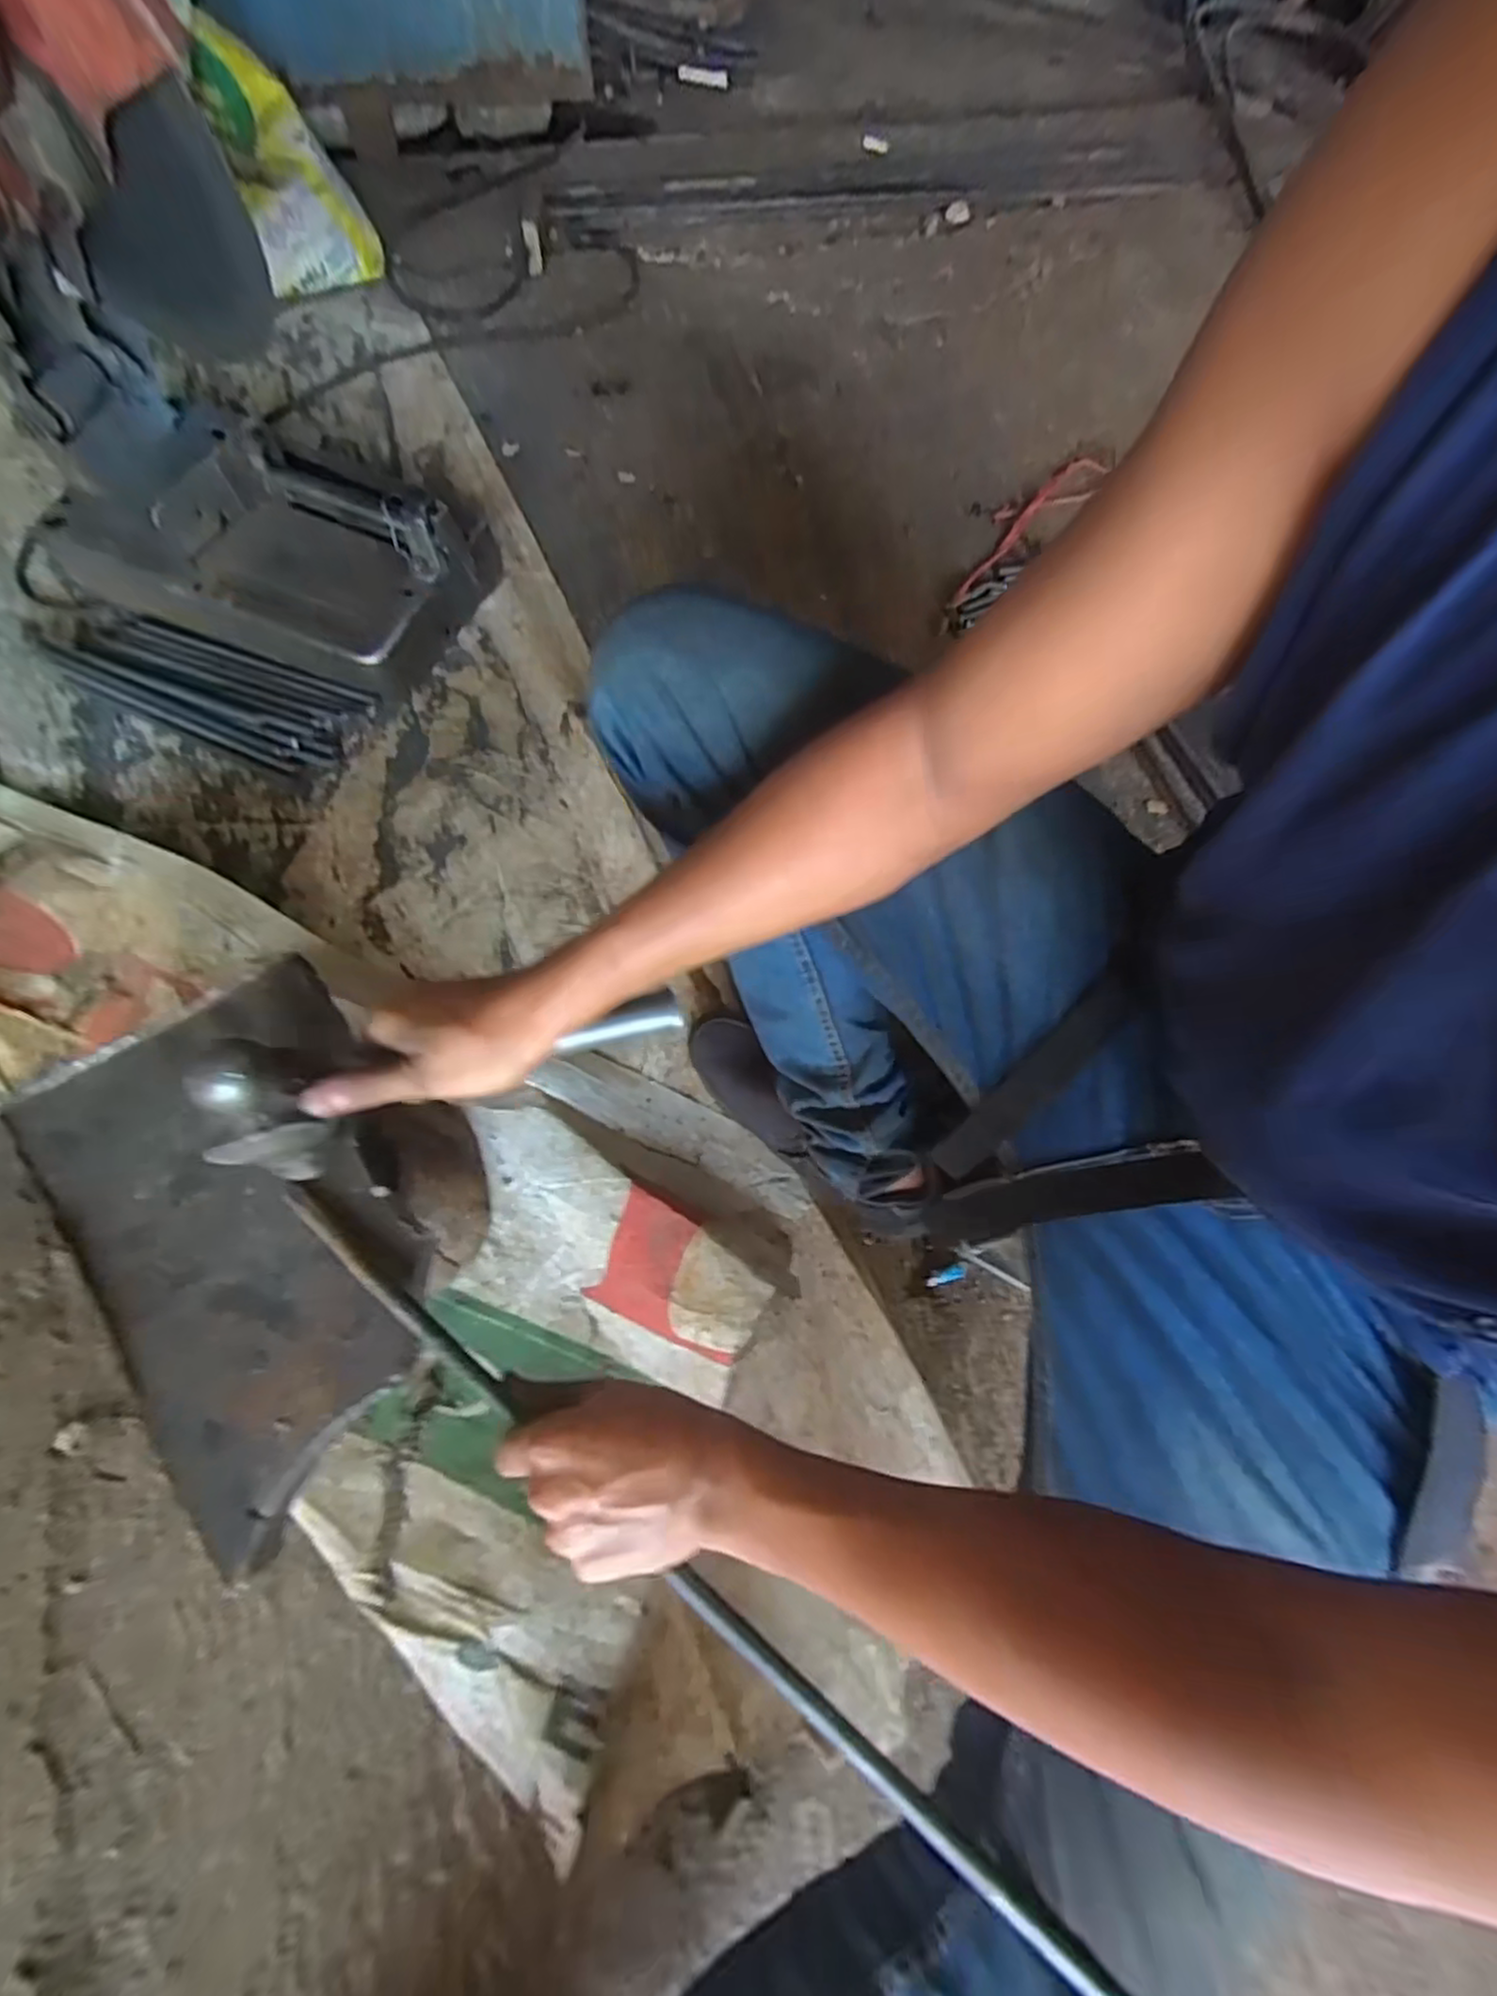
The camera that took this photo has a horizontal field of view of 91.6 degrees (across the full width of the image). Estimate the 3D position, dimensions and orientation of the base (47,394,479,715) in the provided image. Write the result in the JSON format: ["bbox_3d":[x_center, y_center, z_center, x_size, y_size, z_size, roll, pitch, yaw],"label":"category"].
[{"bbox_3d":[-0.551,-0.538,0.838,0.459,0.134,0.260,25,71,8],"label":"base"}]

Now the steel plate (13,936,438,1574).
[{"bbox_3d":[-0.281,0.129,0.423,0.171,0.014,0.281,-34,77,-16],"label":"steel plate"}]

